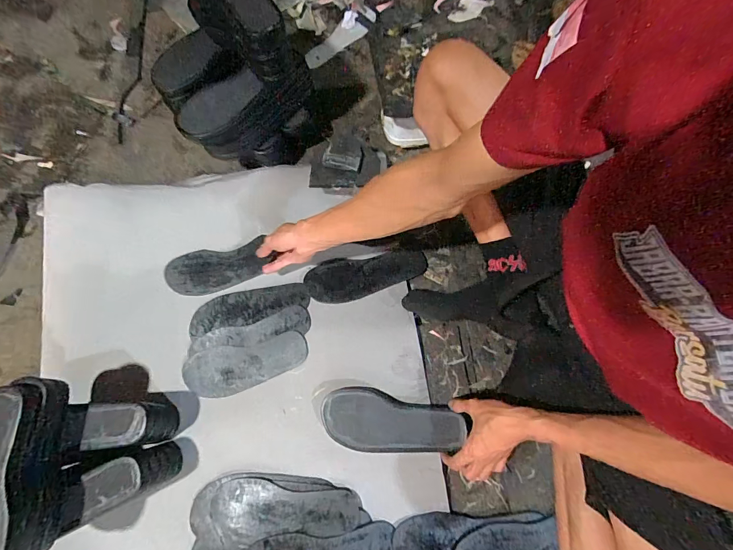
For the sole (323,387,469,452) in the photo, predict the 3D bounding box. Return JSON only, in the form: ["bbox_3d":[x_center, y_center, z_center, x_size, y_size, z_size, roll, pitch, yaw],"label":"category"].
[{"bbox_3d":[0.043,0.252,0.619,0.235,0.028,0.095,5,75,6],"label":"sole"}]

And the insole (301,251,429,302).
[{"bbox_3d":[0.002,0.002,0.732,0.244,0.022,0.084,-11,73,-1],"label":"insole"}]

